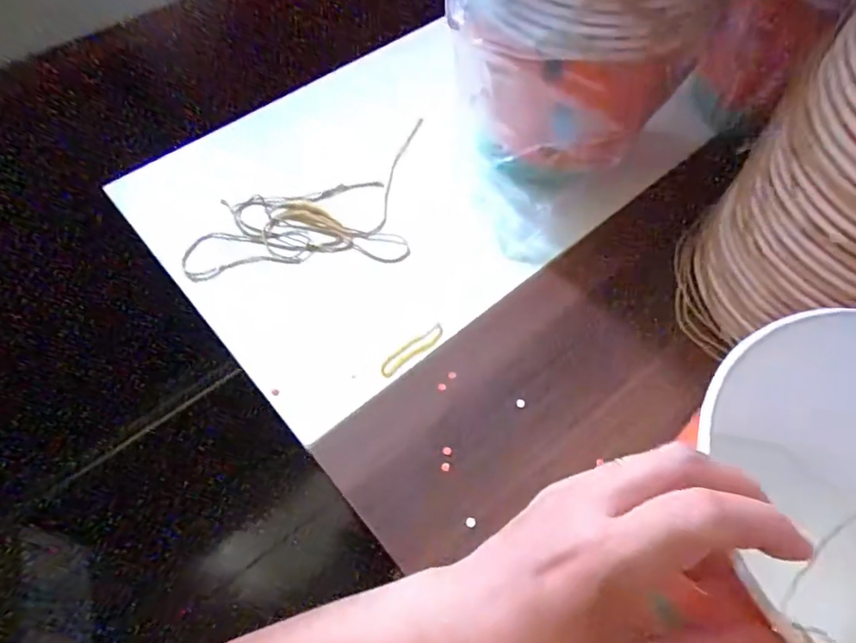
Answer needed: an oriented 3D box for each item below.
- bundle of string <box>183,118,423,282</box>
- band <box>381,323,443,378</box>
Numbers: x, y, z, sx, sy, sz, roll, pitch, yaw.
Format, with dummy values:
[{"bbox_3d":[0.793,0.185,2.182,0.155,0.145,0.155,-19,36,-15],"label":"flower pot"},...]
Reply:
[{"bbox_3d":[-0.094,-0.097,0.460,0.185,0.007,0.135,-7,60,-5],"label":"bundle of string"},{"bbox_3d":[-0.010,0.019,0.393,0.054,0.004,0.012,-34,66,-19],"label":"band"}]

